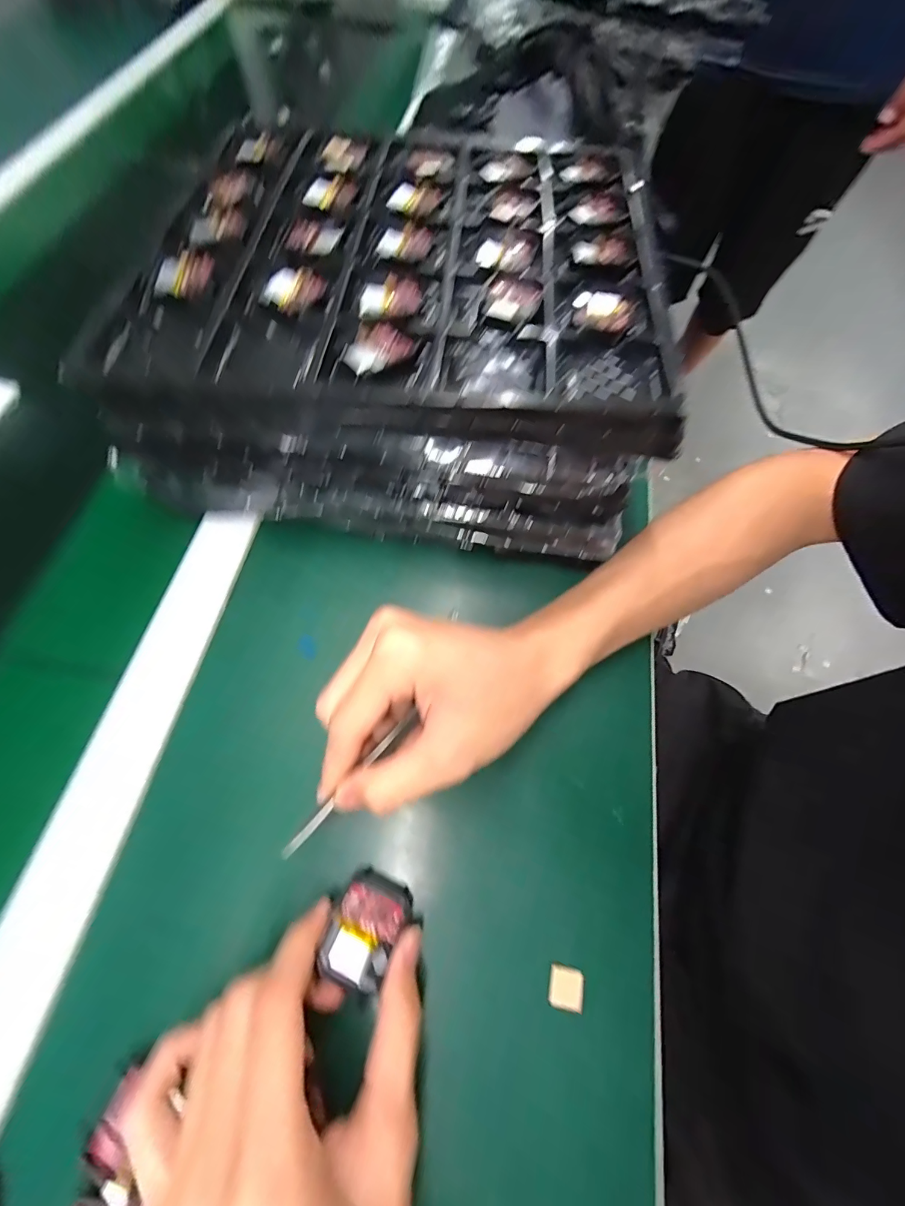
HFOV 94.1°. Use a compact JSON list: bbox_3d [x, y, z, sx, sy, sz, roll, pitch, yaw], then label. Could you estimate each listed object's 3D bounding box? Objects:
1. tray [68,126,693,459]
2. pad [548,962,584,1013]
[{"bbox_3d":[-0.035,-0.242,0.285,0.333,0.034,0.303,4,67,1],"label":"tray"},{"bbox_3d":[0.059,0.199,0.217,0.018,0.004,0.017,12,68,4],"label":"pad"}]

